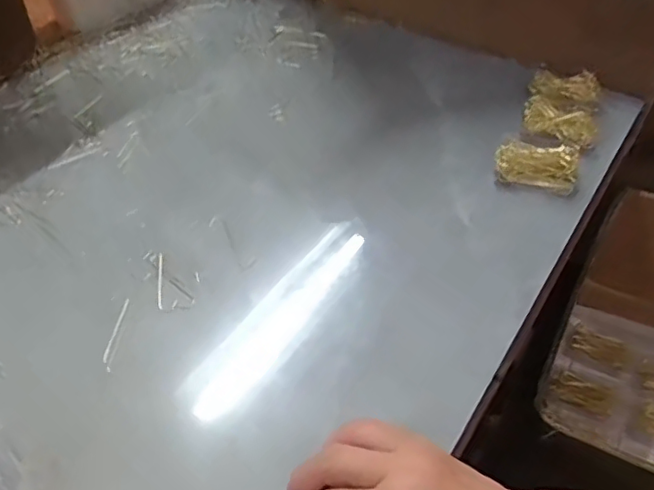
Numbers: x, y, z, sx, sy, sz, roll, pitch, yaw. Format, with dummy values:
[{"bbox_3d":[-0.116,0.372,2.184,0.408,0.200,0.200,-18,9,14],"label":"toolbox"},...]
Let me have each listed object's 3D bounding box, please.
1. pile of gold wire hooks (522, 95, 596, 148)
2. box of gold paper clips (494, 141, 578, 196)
[{"bbox_3d":[0.229,-0.122,0.600,0.072,0.016,0.044,24,48,19],"label":"pile of gold wire hooks"},{"bbox_3d":[0.192,-0.075,0.557,0.070,0.021,0.045,16,46,12],"label":"box of gold paper clips"}]

